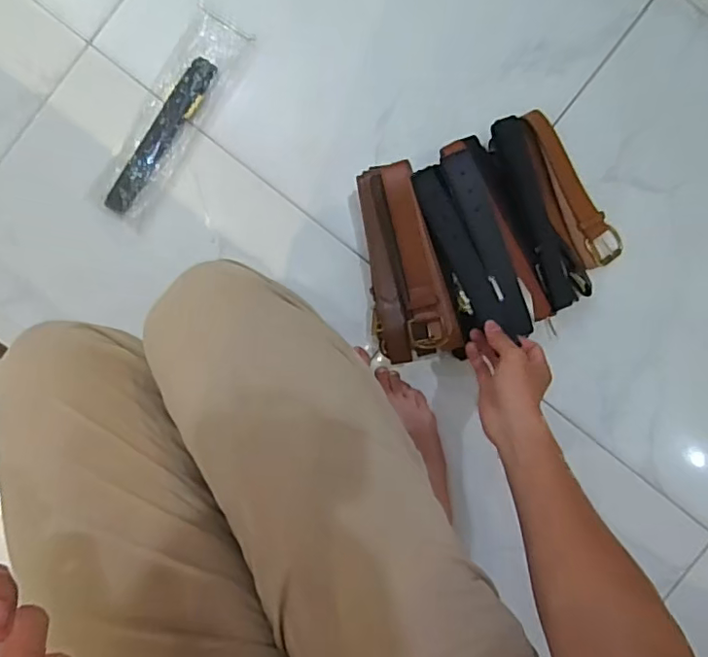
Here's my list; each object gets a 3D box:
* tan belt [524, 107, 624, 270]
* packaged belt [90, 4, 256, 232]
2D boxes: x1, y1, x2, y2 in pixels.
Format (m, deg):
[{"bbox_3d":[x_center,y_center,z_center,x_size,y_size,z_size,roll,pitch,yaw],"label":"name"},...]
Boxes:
[{"bbox_3d":[0.309,-0.195,0.799,0.086,0.039,0.243,-32,93,-1],"label":"tan belt"},{"bbox_3d":[-0.262,-0.298,0.779,0.083,0.024,0.316,31,91,-3],"label":"packaged belt"}]

